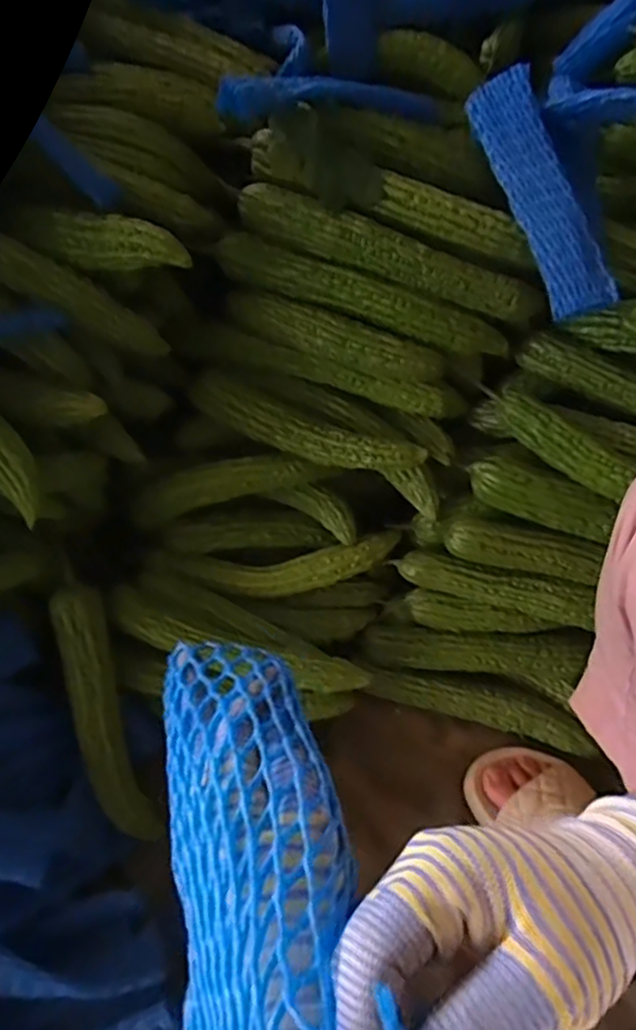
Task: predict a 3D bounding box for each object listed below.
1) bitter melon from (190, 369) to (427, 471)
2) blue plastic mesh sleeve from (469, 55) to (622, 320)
[{"bbox_3d":[-0.016,-0.084,0.612,0.233,0.037,0.040,23,60,11],"label":"bitter melon"},{"bbox_3d":[0.205,-0.289,0.563,0.061,0.048,0.236,-16,80,-12],"label":"blue plastic mesh sleeve"}]

